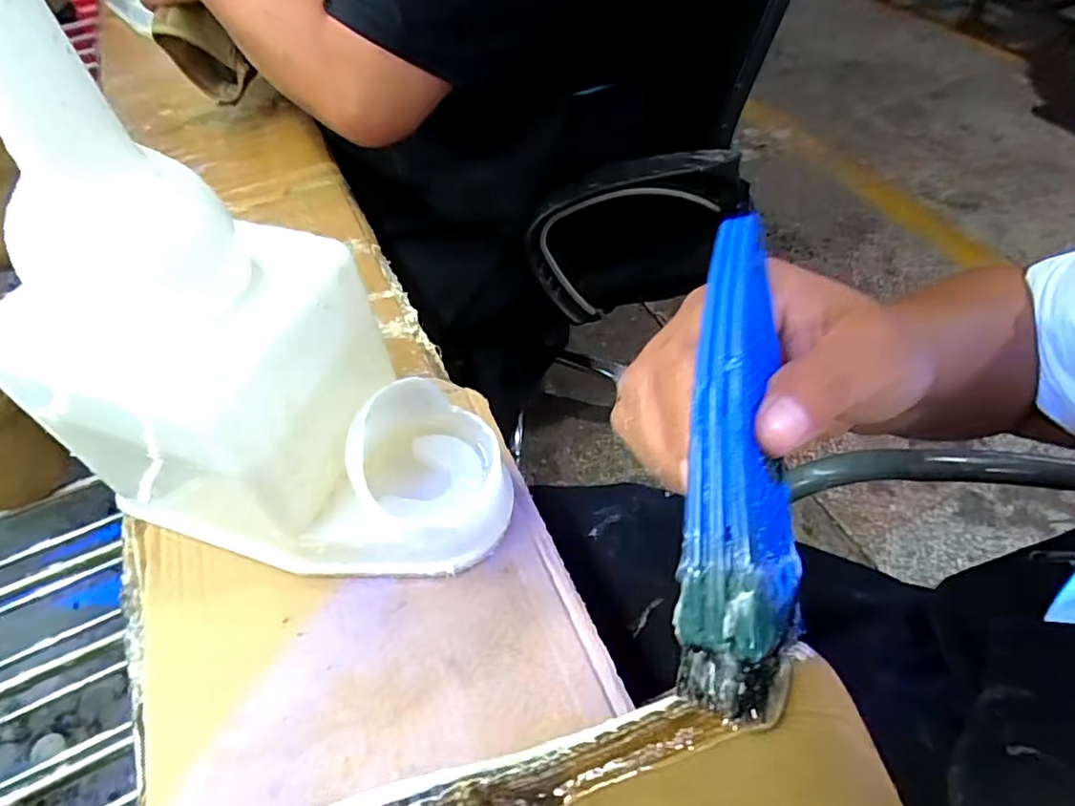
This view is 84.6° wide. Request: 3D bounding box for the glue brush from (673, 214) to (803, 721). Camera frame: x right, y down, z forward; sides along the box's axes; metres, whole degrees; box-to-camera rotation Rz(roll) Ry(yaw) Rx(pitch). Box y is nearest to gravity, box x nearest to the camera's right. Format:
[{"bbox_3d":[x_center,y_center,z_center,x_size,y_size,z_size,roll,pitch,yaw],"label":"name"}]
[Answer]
[{"bbox_3d":[0.053,0.014,0.167,0.023,0.013,0.134,2,80,4],"label":"glue brush"}]

